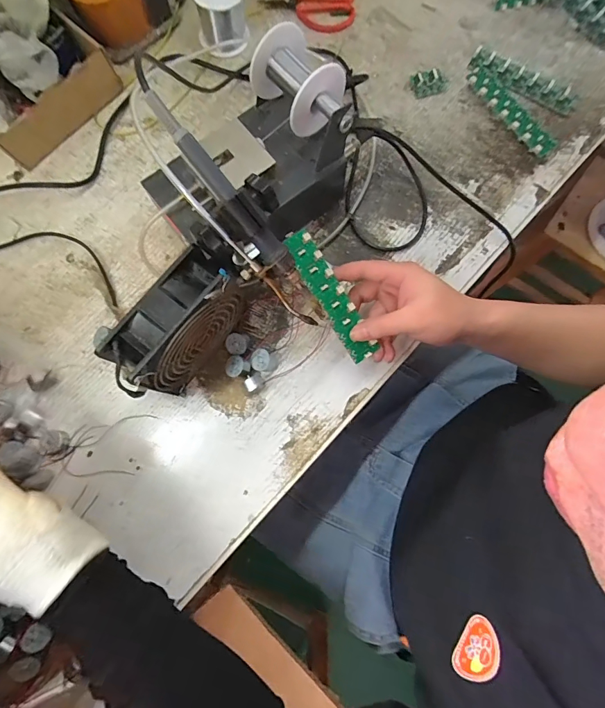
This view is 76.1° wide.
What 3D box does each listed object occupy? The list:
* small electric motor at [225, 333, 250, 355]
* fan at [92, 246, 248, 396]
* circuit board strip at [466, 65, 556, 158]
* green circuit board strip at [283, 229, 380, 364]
[{"bbox_3d":[-0.070,-0.010,0.417,0.025,0.020,0.021,8,80,2],"label":"small electric motor"},{"bbox_3d":[-0.110,-0.020,0.364,0.050,0.118,0.126,35,80,6],"label":"fan"},{"bbox_3d":[0.250,-0.293,0.463,0.031,0.013,0.138,-36,81,-6],"label":"circuit board strip"},{"bbox_3d":[0.028,-0.056,0.373,0.028,0.007,0.137,-31,96,-5],"label":"green circuit board strip"}]

